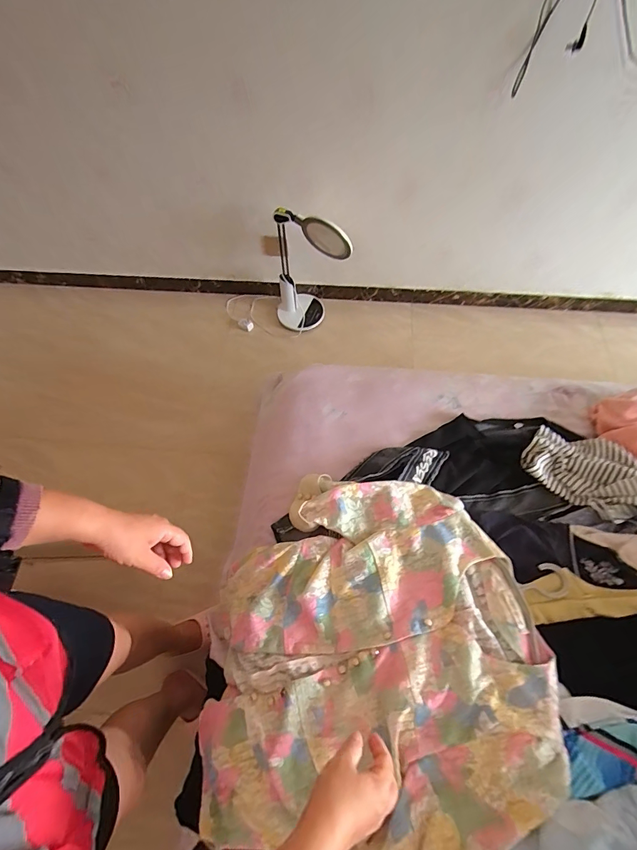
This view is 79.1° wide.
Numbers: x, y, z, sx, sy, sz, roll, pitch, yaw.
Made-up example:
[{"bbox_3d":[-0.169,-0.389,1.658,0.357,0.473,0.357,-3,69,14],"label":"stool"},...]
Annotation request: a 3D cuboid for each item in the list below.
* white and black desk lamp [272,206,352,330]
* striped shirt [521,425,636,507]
[{"bbox_3d":[-0.030,-0.572,1.473,0.296,0.471,0.178,4,63,3],"label":"white and black desk lamp"},{"bbox_3d":[0.598,0.105,0.771,0.337,0.050,0.158,18,64,26],"label":"striped shirt"}]

